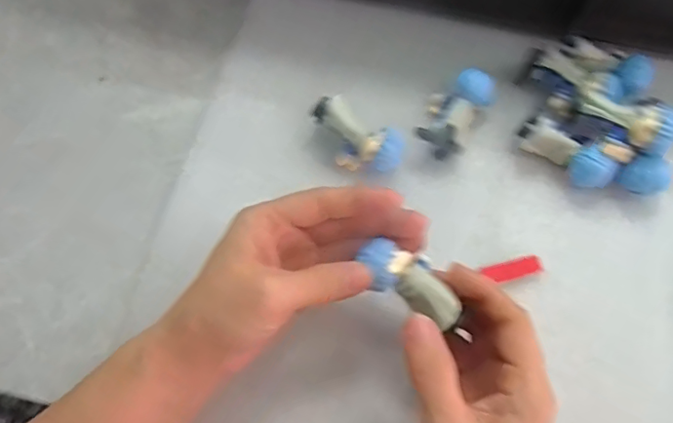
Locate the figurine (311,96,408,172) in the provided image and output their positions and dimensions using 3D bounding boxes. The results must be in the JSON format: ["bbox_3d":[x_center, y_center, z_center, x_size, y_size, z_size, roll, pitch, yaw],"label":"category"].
[{"bbox_3d":[0.012,-0.045,0.357,0.061,0.031,0.029,29,72,11],"label":"figurine"}]

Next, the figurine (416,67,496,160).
[{"bbox_3d":[0.077,-0.066,0.367,0.033,0.022,0.062,30,72,12],"label":"figurine"}]

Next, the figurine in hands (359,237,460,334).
[{"bbox_3d":[0.039,0.035,0.288,0.058,0.022,0.032,38,76,7],"label":"figurine in hands"}]

